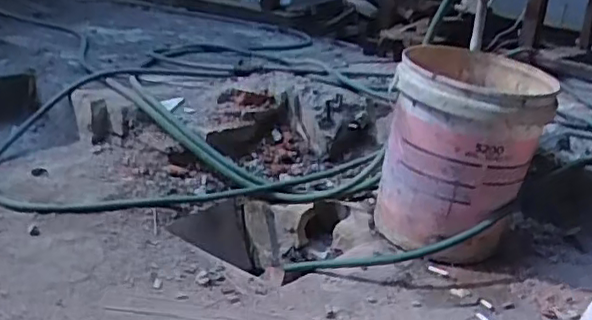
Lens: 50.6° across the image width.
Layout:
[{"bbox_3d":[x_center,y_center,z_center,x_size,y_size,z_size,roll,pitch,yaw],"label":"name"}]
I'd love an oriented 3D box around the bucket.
[{"bbox_3d":[0.335,-0.005,1.288,0.278,0.391,0.295,14,21,18],"label":"bucket"}]

